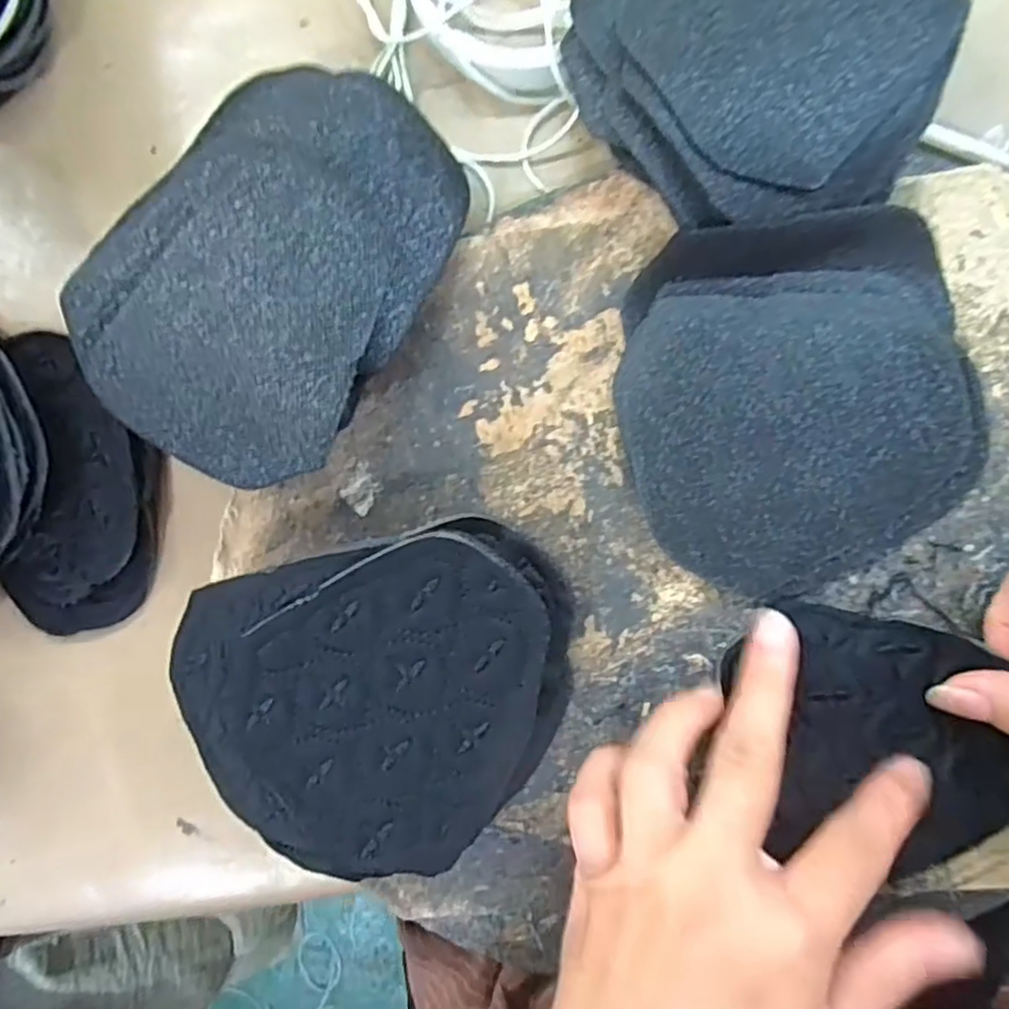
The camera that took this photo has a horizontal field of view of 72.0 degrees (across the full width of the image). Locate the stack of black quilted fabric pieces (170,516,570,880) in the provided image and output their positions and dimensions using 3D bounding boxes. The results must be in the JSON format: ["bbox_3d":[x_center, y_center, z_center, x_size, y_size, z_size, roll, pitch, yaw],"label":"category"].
[{"bbox_3d":[-0.043,0.068,0.242,0.130,0.038,0.105,-16,87,6],"label":"stack of black quilted fabric pieces"}]

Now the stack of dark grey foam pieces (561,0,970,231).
[{"bbox_3d":[0.085,-0.153,0.233,0.119,0.034,0.116,-11,88,6],"label":"stack of dark grey foam pieces"}]

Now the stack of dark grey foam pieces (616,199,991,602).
[{"bbox_3d":[0.100,-0.033,0.235,0.114,0.023,0.119,-13,88,6],"label":"stack of dark grey foam pieces"}]

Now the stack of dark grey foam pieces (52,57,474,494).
[{"bbox_3d":[-0.080,-0.082,0.244,0.105,0.045,0.144,27,92,6],"label":"stack of dark grey foam pieces"}]

